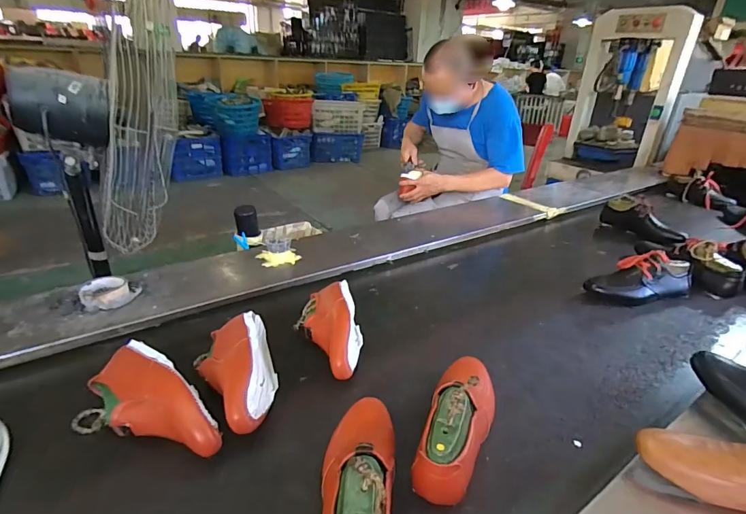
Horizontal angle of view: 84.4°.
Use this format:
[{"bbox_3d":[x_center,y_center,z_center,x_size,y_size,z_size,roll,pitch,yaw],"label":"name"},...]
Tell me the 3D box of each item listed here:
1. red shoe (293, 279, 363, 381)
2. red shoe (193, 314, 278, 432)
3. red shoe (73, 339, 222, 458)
[{"bbox_3d":[-0.076,0.129,0.772,0.115,0.077,0.242,-5,27,-17],"label":"red shoe"},{"bbox_3d":[-0.210,0.178,0.656,0.110,0.076,0.233,-9,28,-24],"label":"red shoe"},{"bbox_3d":[-0.326,0.212,0.571,0.244,0.076,0.122,23,32,36],"label":"red shoe"}]

